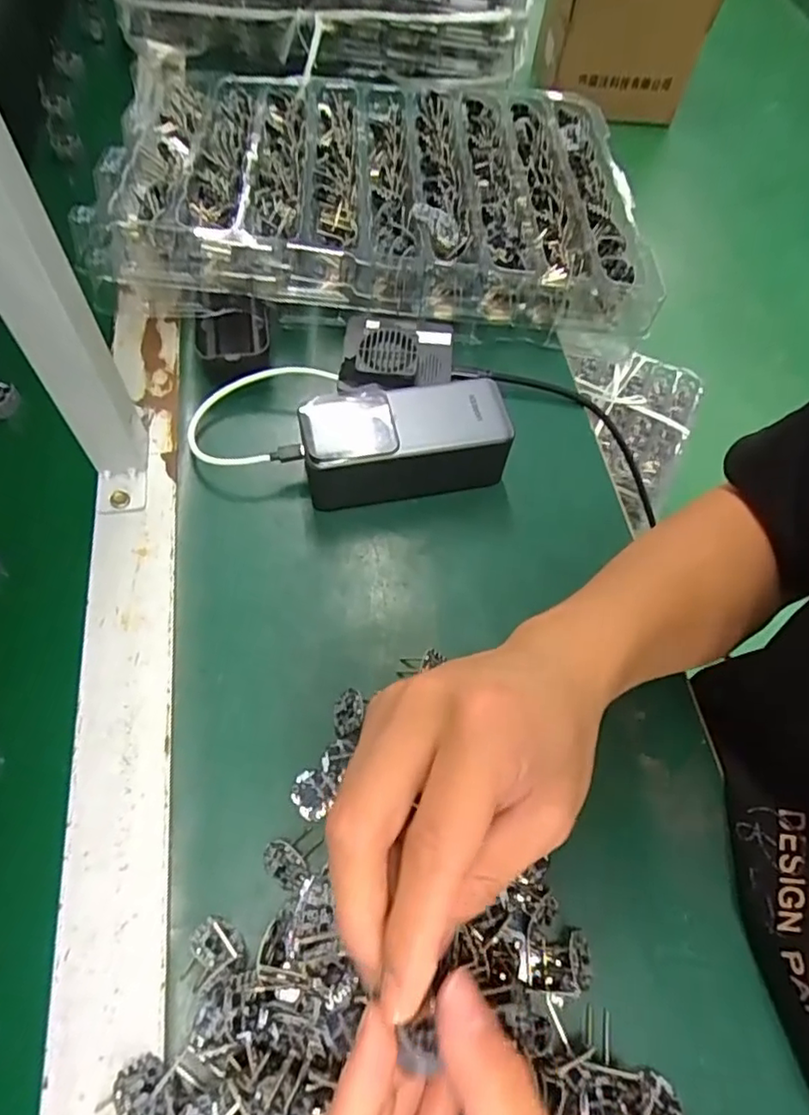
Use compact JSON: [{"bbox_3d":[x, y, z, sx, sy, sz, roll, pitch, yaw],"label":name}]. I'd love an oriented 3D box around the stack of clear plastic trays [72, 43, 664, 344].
[{"bbox_3d":[-0.016,-0.311,0.506,0.415,0.058,0.296,1,62,-4],"label":"stack of clear plastic trays"}]

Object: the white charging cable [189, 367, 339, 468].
[{"bbox_3d":[-0.096,-0.093,0.422,0.101,0.027,0.076,-3,63,-6],"label":"white charging cable"}]

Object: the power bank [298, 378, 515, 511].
[{"bbox_3d":[-0.001,-0.078,0.406,0.128,0.059,0.060,-7,63,-8],"label":"power bank"}]

